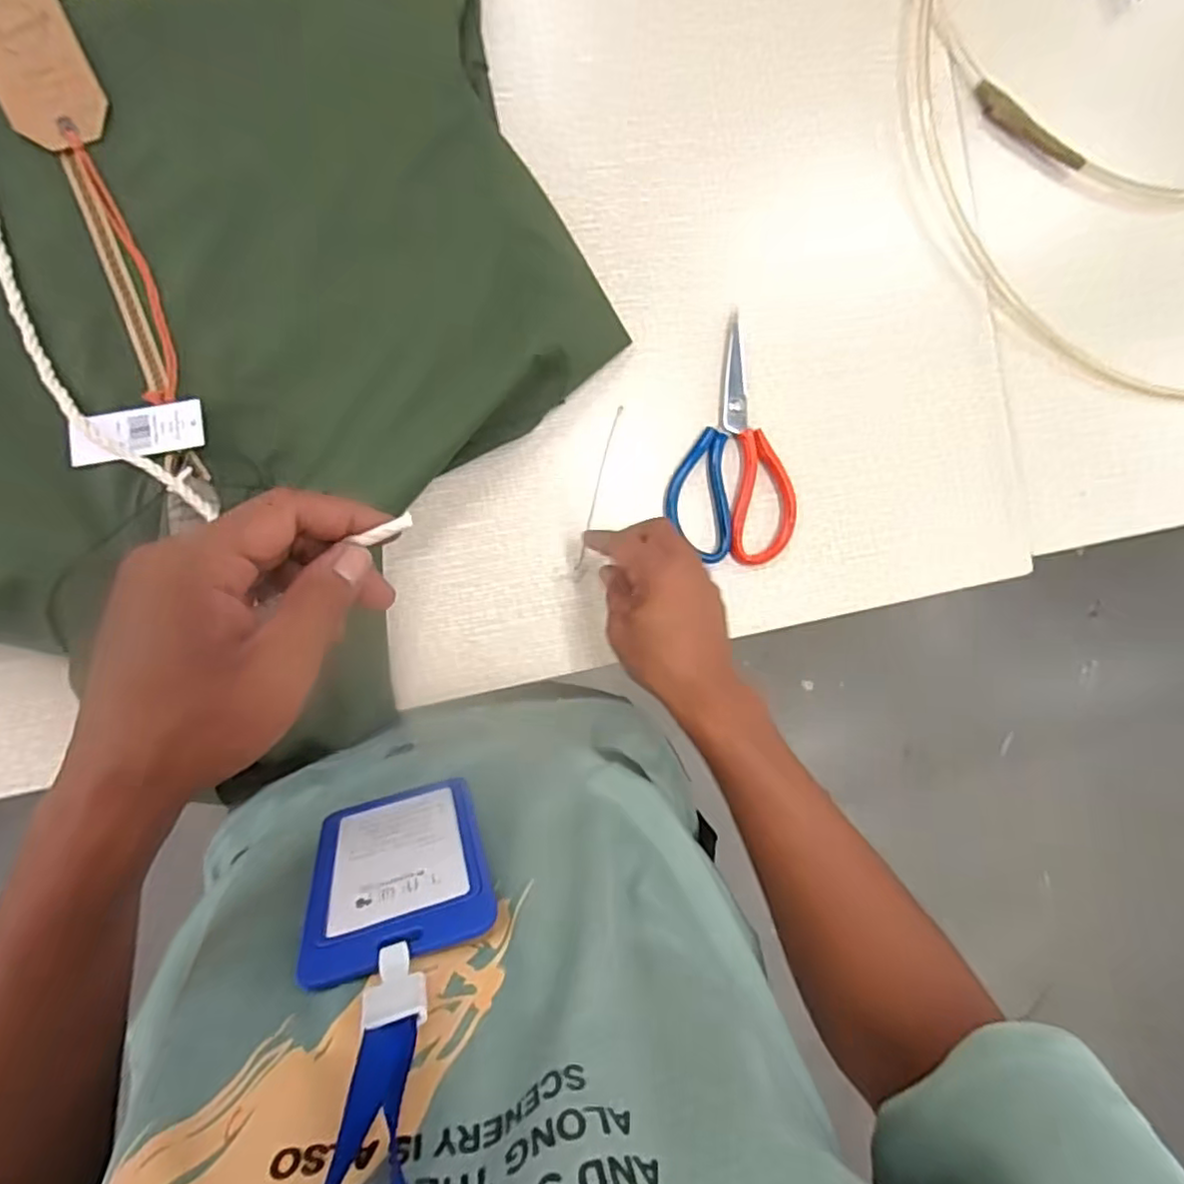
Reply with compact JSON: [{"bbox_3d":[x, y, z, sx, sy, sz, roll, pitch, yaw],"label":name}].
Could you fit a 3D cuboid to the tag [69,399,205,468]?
[{"bbox_3d":[-0.295,-0.104,0.426,0.079,0.008,0.033,-10,80,-5],"label":"tag"}]

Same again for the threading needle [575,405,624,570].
[{"bbox_3d":[0.006,-0.080,0.504,0.006,0.004,0.129,14,89,-8],"label":"threading needle"}]

